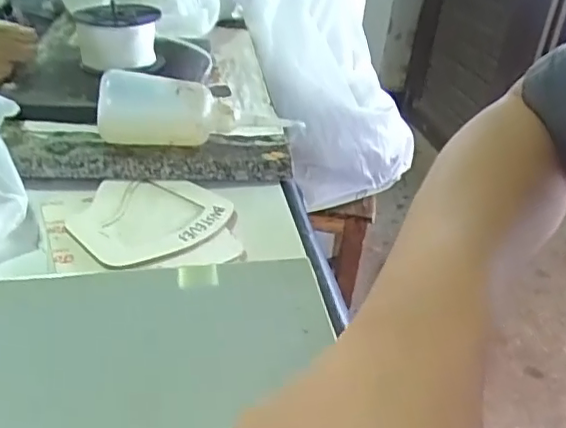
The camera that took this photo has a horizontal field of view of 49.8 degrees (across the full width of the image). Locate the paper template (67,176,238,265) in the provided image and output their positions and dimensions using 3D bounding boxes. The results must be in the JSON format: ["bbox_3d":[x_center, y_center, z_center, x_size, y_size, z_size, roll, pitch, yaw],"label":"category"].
[{"bbox_3d":[-0.111,-0.005,0.502,0.123,0.007,0.125,3,33,-2],"label":"paper template"}]

